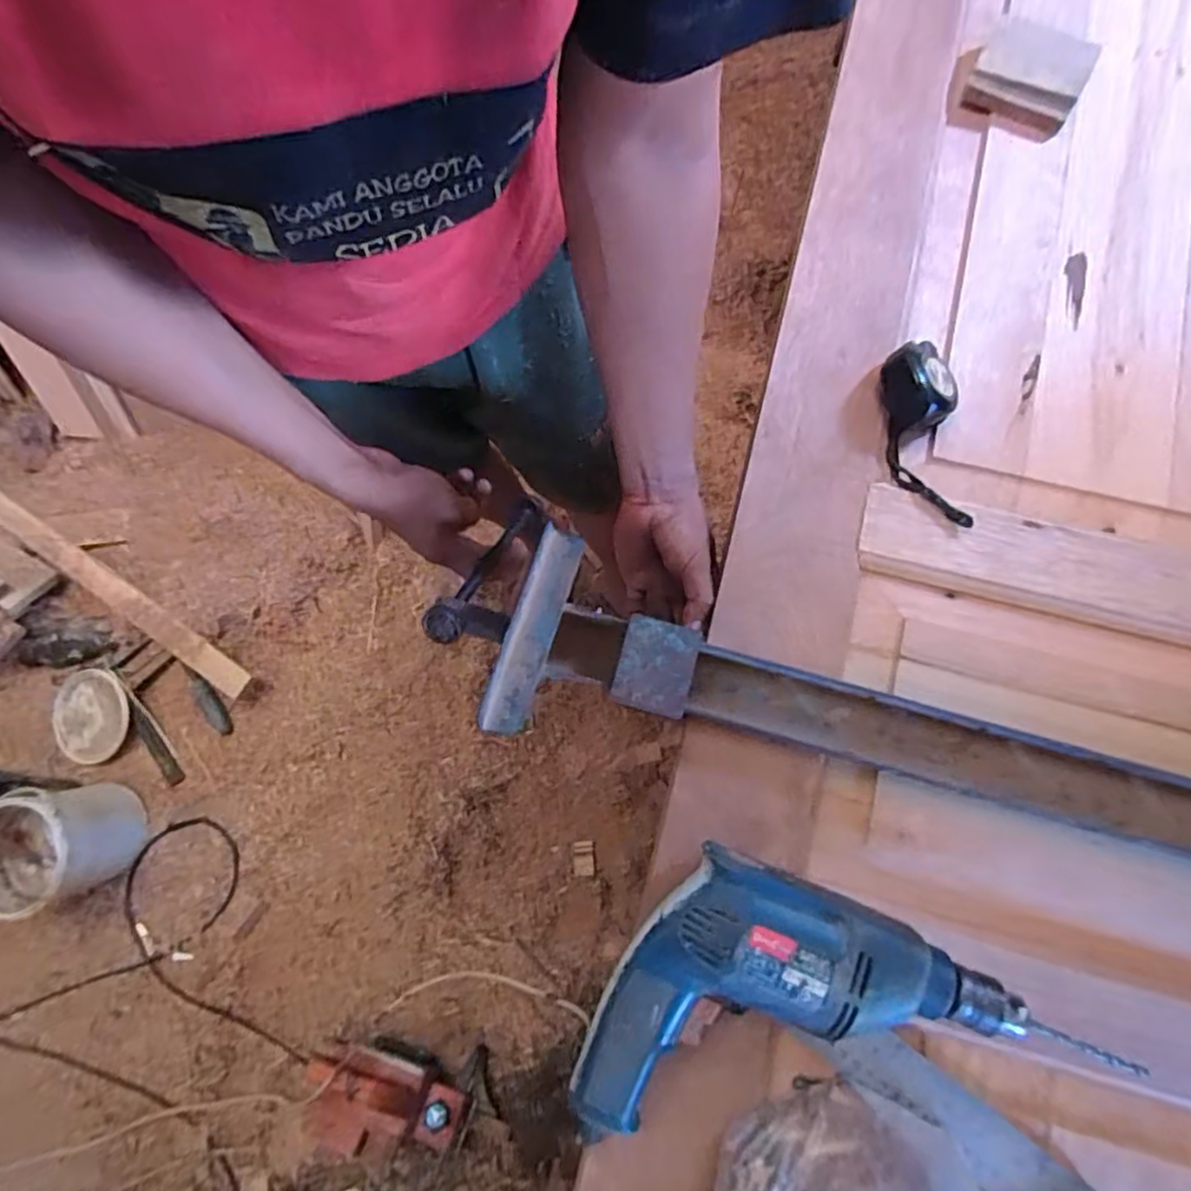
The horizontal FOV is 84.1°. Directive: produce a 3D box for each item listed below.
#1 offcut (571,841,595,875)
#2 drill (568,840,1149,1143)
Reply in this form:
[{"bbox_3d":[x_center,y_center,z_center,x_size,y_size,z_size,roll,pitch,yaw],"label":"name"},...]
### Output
[{"bbox_3d":[-0.023,0.484,1.214,0.039,0.010,0.060,-4,78,1],"label":"offcut"},{"bbox_3d":[0.128,0.270,0.396,0.246,0.069,0.185,22,78,6],"label":"drill"}]

